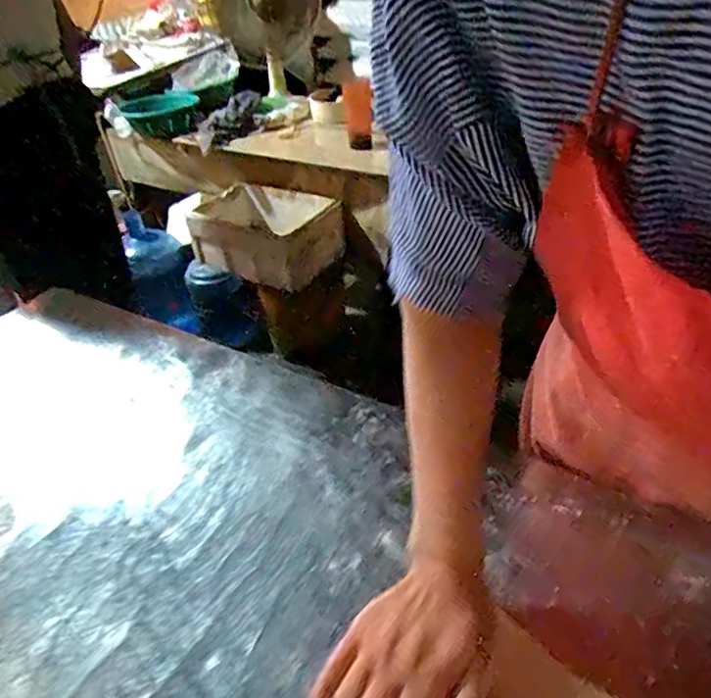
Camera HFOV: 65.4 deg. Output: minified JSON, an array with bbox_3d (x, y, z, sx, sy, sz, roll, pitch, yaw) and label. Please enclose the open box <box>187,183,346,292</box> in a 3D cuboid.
[{"bbox_3d":[-0.266,-0.340,1.697,0.444,0.212,0.292,19,44,27],"label":"open box"}]

